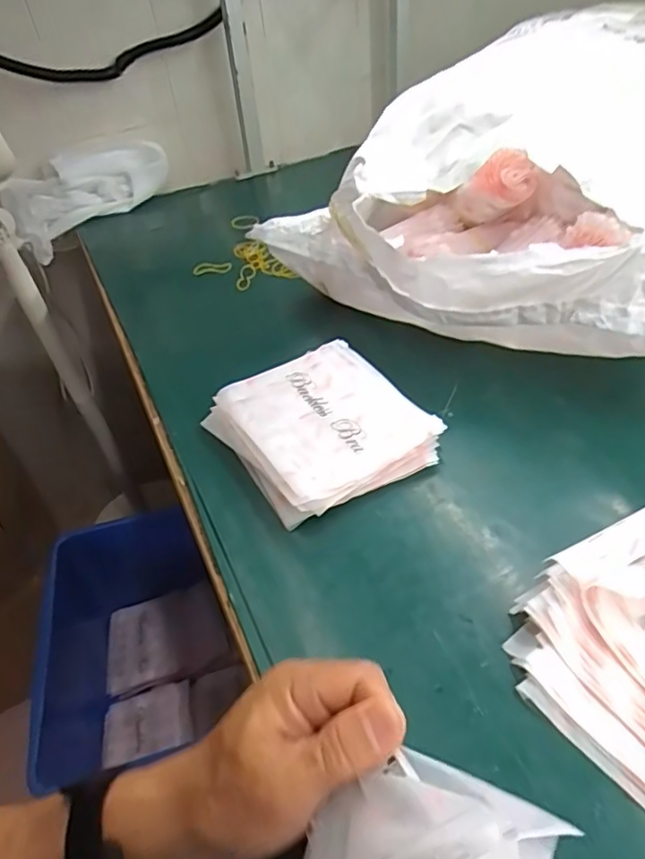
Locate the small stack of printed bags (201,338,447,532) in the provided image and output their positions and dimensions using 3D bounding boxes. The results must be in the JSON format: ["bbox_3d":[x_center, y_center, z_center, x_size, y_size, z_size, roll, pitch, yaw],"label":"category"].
[{"bbox_3d":[-0.003,-0.003,0.577,0.167,0.034,0.192,-26,45,-20],"label":"small stack of printed bags"}]

